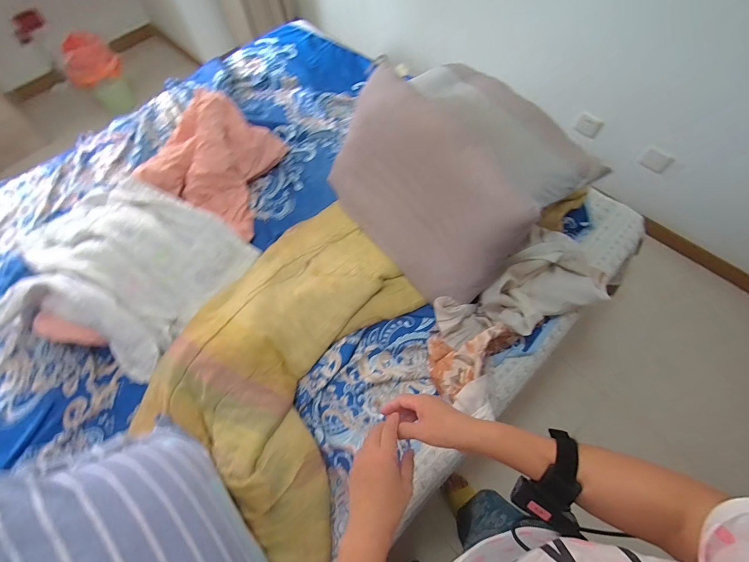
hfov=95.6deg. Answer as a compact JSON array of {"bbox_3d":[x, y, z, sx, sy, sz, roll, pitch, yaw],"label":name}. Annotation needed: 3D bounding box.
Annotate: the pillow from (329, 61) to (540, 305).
[{"bbox_3d":[0.112,-0.266,0.962,0.130,0.412,0.672,-18,61,-37],"label":"pillow"}]

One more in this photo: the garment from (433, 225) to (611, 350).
[{"bbox_3d":[0.398,0.028,0.929,0.486,0.150,0.215,-23,65,-8],"label":"garment"}]

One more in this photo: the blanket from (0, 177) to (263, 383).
[{"bbox_3d":[-0.813,-0.066,1.023,0.726,0.154,0.535,26,68,15],"label":"blanket"}]

